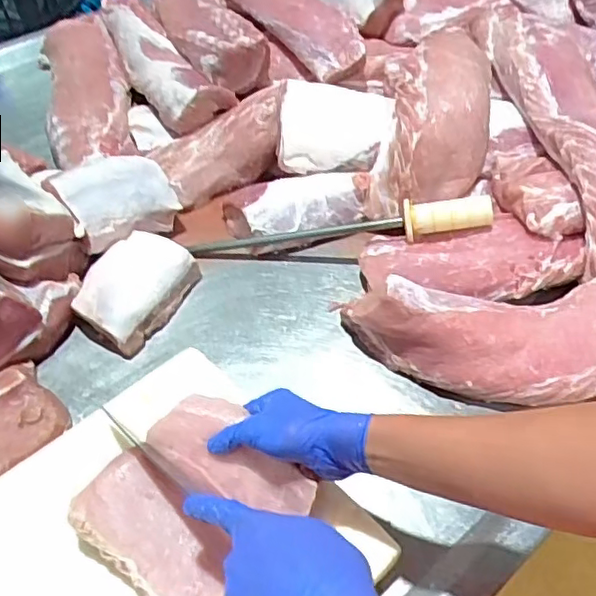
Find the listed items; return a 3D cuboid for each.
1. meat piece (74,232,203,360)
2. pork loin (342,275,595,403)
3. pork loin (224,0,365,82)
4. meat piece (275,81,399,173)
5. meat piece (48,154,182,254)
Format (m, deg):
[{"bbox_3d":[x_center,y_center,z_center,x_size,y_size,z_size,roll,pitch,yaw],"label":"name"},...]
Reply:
[{"bbox_3d":[-0.203,-0.012,0.744,0.112,0.048,0.142,19,54,16],"label":"meat piece"},{"bbox_3d":[0.250,0.037,0.670,0.367,0.079,0.148,-7,51,-4],"label":"pork loin"},{"bbox_3d":[-0.042,-0.465,0.976,0.098,0.065,0.399,-33,57,-23],"label":"pork loin"},{"bbox_3d":[0.052,-0.235,0.853,0.153,0.061,0.127,3,51,4],"label":"meat piece"},{"bbox_3d":[-0.231,-0.135,0.801,0.144,0.056,0.113,-30,60,-22],"label":"meat piece"}]

